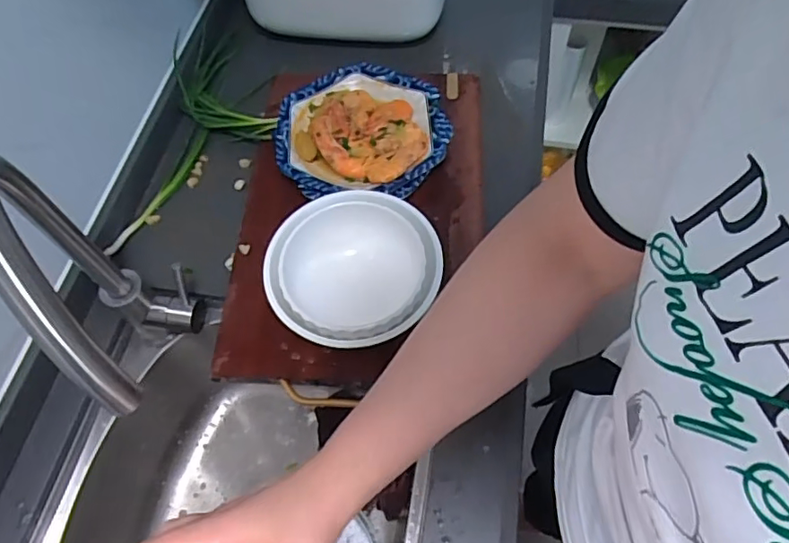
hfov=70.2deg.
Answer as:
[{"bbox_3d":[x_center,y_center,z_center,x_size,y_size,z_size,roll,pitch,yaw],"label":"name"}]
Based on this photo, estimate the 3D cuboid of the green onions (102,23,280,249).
[{"bbox_3d":[-0.253,-0.192,0.773,0.192,0.044,0.374,-1,61,2],"label":"green onions"}]

